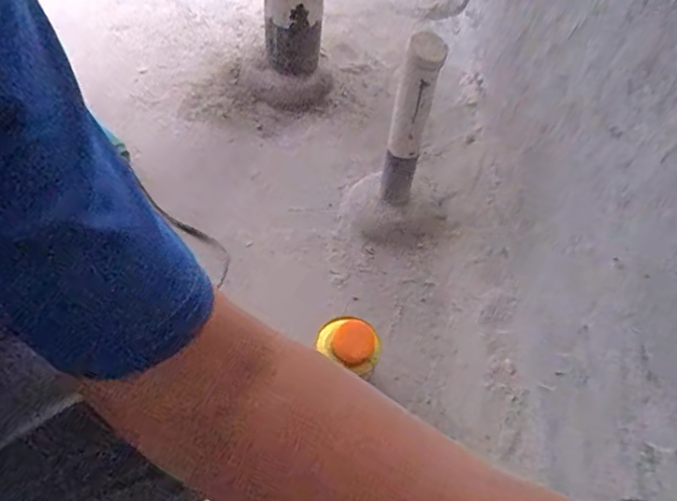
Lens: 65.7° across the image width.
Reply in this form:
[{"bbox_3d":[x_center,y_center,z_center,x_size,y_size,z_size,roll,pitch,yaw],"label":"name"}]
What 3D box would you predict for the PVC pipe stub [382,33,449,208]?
[{"bbox_3d":[0.098,-0.168,0.729,0.052,0.252,0.053,10,53,2],"label":"PVC pipe stub"}]

